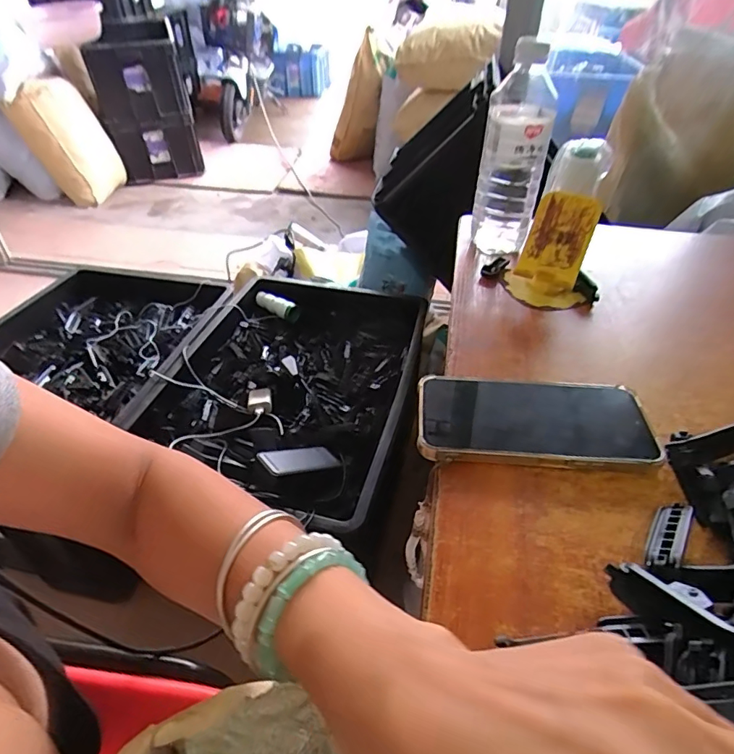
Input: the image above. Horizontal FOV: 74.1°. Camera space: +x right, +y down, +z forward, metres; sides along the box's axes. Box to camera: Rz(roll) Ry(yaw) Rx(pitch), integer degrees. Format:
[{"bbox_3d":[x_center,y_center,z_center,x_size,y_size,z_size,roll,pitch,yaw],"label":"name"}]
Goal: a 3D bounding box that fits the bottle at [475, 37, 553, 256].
[{"bbox_3d":[0.162,-0.234,0.550,0.069,0.220,0.066,12,41,14],"label":"bottle"}]

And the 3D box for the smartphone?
[{"bbox_3d":[0.123,0.034,0.368,0.167,0.018,0.079,3,40,3],"label":"smartphone"}]

